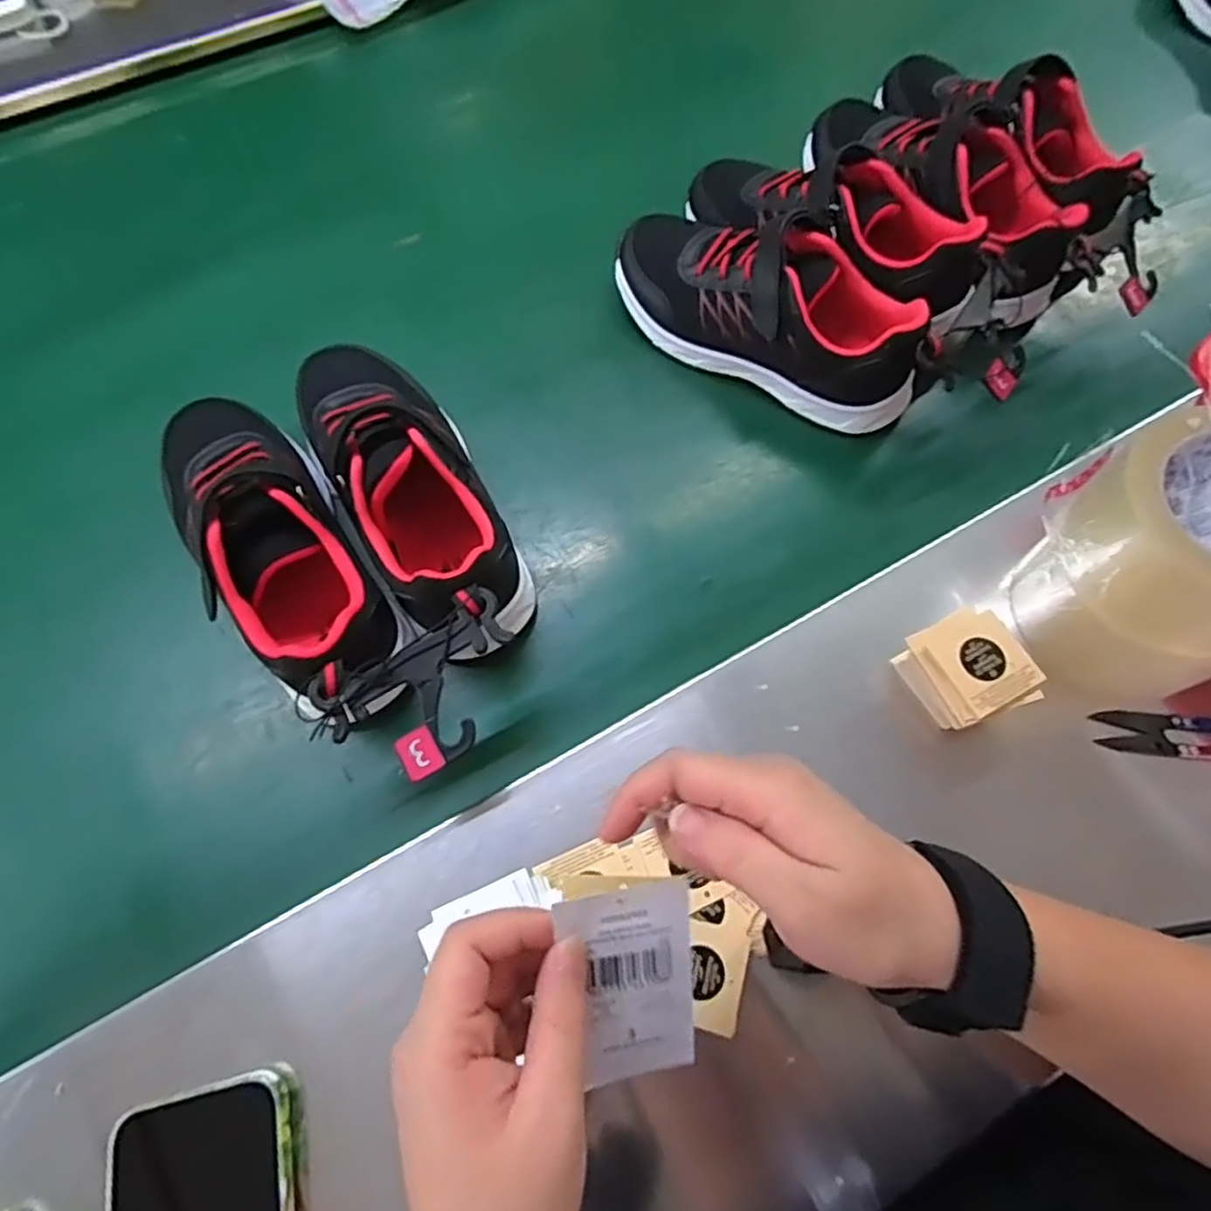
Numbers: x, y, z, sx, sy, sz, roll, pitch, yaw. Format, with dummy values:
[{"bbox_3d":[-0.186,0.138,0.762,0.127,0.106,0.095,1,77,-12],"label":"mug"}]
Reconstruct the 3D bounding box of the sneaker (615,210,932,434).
[{"bbox_3d":[0.109,-0.206,0.484,0.231,0.091,0.074,28,68,14],"label":"sneaker"}]

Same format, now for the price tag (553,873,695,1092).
[{"bbox_3d":[0.009,0.137,0.250,0.045,0.004,0.073,-7,101,-9],"label":"price tag"}]

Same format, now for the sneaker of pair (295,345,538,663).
[{"bbox_3d":[-0.112,-0.071,0.429,0.090,0.087,0.247,-29,67,-12],"label":"sneaker of pair"}]

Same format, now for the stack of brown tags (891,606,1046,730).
[{"bbox_3d":[0.194,0.034,0.373,0.050,0.031,0.054,-22,66,-9],"label":"stack of brown tags"}]

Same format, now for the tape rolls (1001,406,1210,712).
[{"bbox_3d":[0.284,-0.018,0.364,0.102,0.143,0.108,-36,69,-15],"label":"tape rolls"}]

